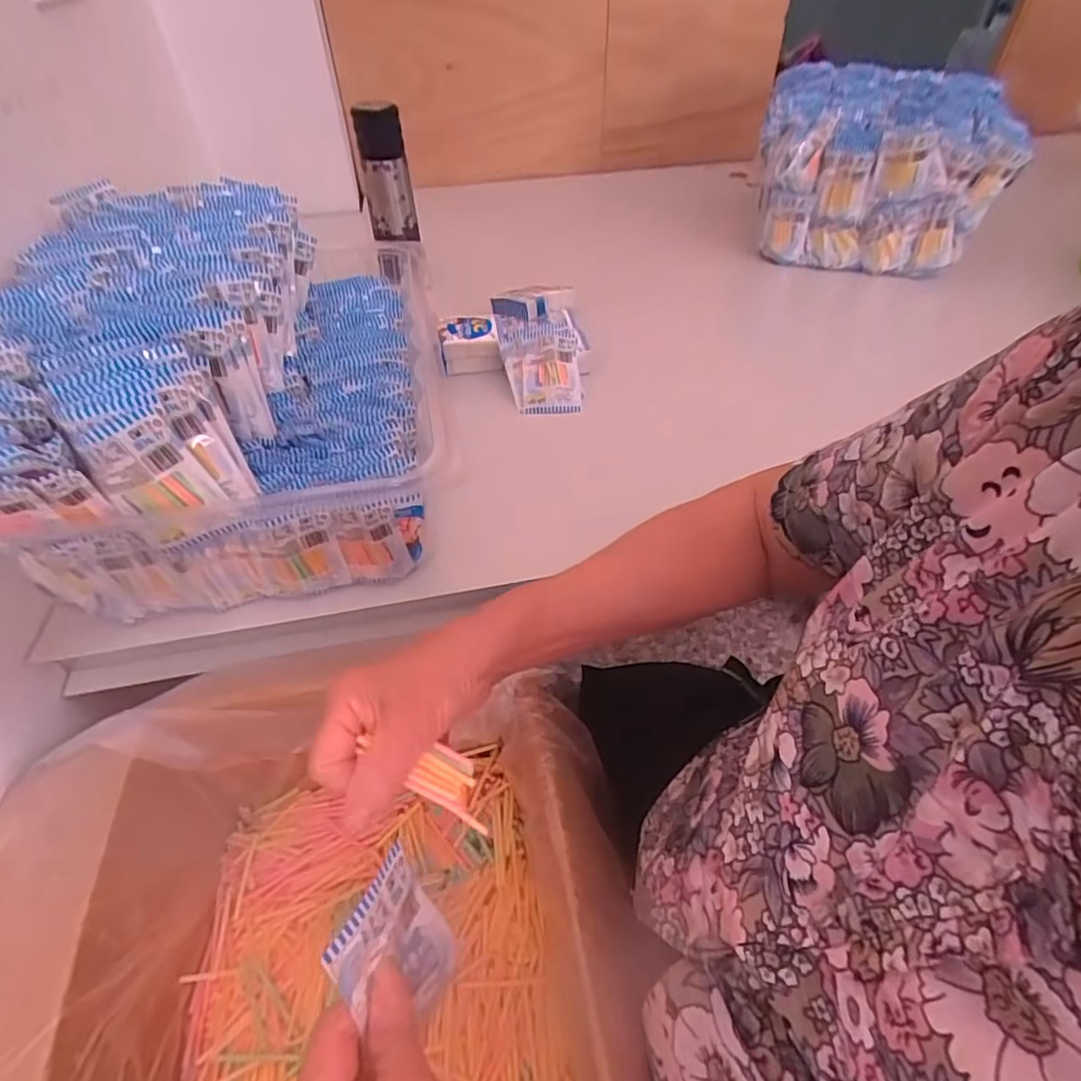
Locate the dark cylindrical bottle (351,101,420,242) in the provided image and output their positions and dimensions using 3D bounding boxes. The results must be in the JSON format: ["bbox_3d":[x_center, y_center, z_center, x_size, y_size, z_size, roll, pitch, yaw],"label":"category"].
[{"bbox_3d":[-0.220,-0.517,0.850,0.066,0.169,0.061,-11,47,-9],"label":"dark cylindrical bottle"}]

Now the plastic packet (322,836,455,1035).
[{"bbox_3d":[-0.071,0.206,0.297,0.009,0.080,0.065,-14,12,23],"label":"plastic packet"}]

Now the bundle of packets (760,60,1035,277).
[{"bbox_3d":[0.522,-0.597,0.976,0.328,0.221,0.402,9,47,11],"label":"bundle of packets"}]

